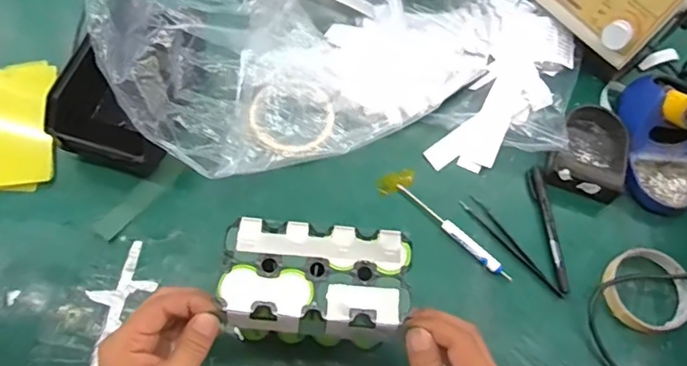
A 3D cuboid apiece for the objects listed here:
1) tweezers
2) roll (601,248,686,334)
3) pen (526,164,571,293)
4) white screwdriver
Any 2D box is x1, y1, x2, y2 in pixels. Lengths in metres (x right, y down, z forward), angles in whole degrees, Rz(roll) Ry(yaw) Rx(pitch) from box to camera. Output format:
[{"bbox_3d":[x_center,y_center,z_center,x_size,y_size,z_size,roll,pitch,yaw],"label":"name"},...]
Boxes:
[{"bbox_3d":[0.177,0.064,0.549,0.017,0.005,0.136,-41,75,-18],"label":"tweezers"},{"bbox_3d":[0.308,0.108,0.533,0.089,0.027,0.082,1,67,-3],"label":"roll"},{"bbox_3d":[0.217,0.047,0.557,0.019,0.014,0.134,-5,68,-6],"label":"pen"},{"bbox_3d":[0.112,0.049,0.546,0.144,0.010,0.012,42,71,13],"label":"white screwdriver"}]

